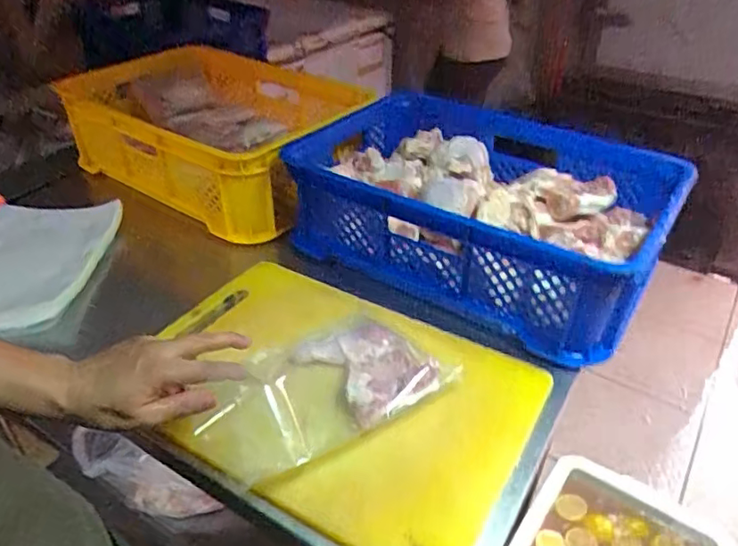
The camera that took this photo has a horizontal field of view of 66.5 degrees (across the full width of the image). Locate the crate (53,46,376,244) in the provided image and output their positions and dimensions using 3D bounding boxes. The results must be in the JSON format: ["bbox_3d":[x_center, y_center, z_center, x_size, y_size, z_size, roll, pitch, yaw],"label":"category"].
[{"bbox_3d":[-0.298,-0.277,1.086,0.546,0.194,0.365,23,43,28],"label":"crate"}]

